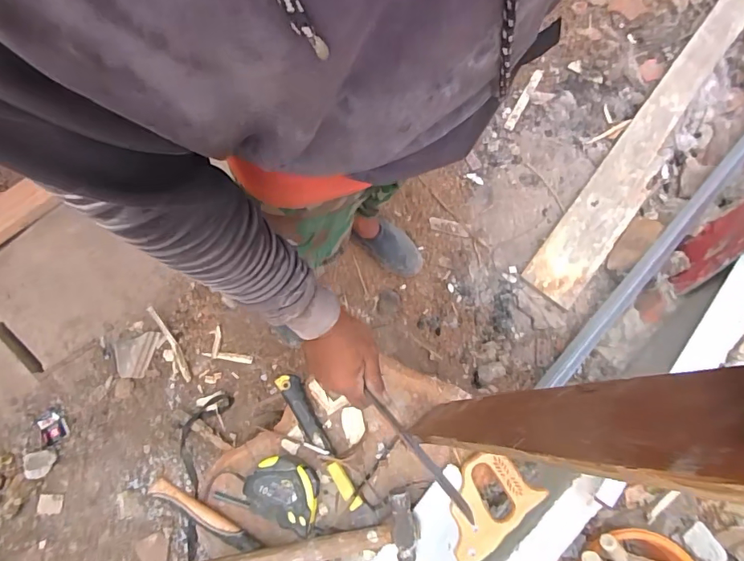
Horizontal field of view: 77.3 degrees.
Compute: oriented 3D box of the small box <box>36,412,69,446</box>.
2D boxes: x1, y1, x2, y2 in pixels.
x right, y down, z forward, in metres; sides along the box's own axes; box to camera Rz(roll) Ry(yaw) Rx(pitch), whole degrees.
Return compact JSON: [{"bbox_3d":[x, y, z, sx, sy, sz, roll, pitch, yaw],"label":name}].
[{"bbox_3d":[-0.891,0.413,1.297,0.060,0.016,0.083,-37,77,-8],"label":"small box"}]

